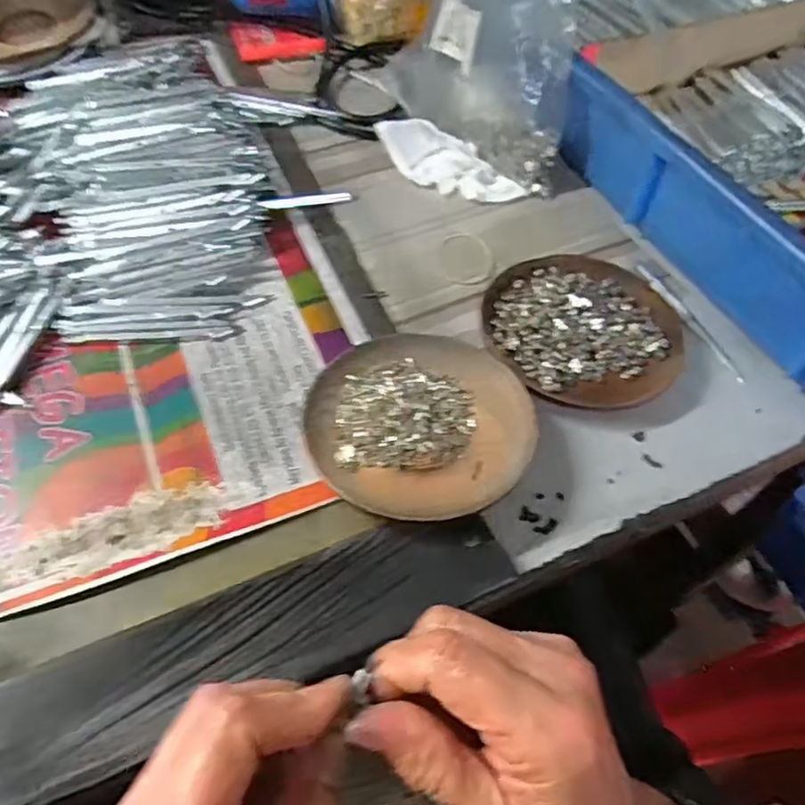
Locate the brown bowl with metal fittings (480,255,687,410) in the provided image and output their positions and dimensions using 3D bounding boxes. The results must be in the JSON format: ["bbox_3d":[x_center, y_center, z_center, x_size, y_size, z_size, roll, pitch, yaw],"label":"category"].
[{"bbox_3d":[0.106,-0.045,0.385,0.115,0.017,0.109,3,55,-4],"label":"brown bowl with metal fittings"}]

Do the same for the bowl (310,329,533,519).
[{"bbox_3d":[0.010,0.007,0.336,0.110,0.024,0.118,3,55,-4],"label":"bowl"}]

